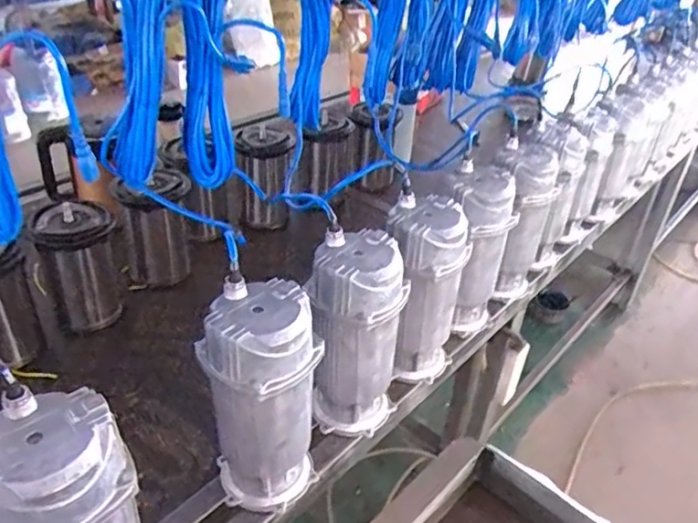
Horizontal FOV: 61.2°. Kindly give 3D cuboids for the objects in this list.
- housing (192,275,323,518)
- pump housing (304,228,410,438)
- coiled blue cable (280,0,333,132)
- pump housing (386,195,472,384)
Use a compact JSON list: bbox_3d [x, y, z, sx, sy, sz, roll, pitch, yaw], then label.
[{"bbox_3d":[-0.110,0.180,0.753,0.139,0.292,0.121,-2,35,-9],"label":"housing"},{"bbox_3d":[0.008,0.112,0.866,0.132,0.290,0.122,4,34,0],"label":"pump housing"},{"bbox_3d":[-0.065,-0.403,1.033,0.077,0.346,0.069,14,35,14],"label":"coiled blue cable"},{"bbox_3d":[0.116,0.055,0.962,0.126,0.290,0.139,9,35,8],"label":"pump housing"}]

